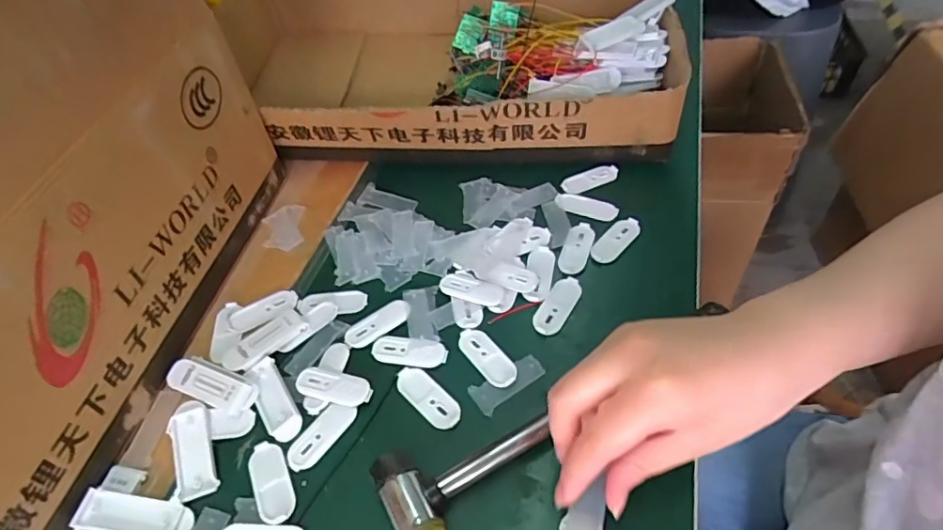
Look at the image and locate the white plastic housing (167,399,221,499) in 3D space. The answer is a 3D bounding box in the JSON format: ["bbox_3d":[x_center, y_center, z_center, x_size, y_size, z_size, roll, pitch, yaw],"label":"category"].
[{"bbox_3d":[-0.165,0.109,0.315,0.022,0.005,0.056,-19,63,-12],"label":"white plastic housing"}]

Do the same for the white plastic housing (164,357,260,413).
[{"bbox_3d":[-0.166,0.075,0.339,0.059,0.009,0.023,18,53,18],"label":"white plastic housing"}]

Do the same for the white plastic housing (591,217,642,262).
[{"bbox_3d":[0.109,-0.020,0.403,0.021,0.004,0.049,33,59,27],"label":"white plastic housing"}]

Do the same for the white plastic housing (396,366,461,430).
[{"bbox_3d":[-0.028,0.081,0.330,0.019,0.004,0.051,-38,57,-26],"label":"white plastic housing"}]

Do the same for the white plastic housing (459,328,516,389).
[{"bbox_3d":[0.009,0.059,0.344,0.018,0.004,0.050,-31,55,-21],"label":"white plastic housing"}]

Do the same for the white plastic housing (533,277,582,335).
[{"bbox_3d":[0.060,0.027,0.367,0.021,0.004,0.050,25,55,22],"label":"white plastic housing"}]

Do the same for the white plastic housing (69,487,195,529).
[{"bbox_3d":[-0.183,0.137,0.291,0.059,0.007,0.020,13,50,-4],"label":"white plastic housing"}]

